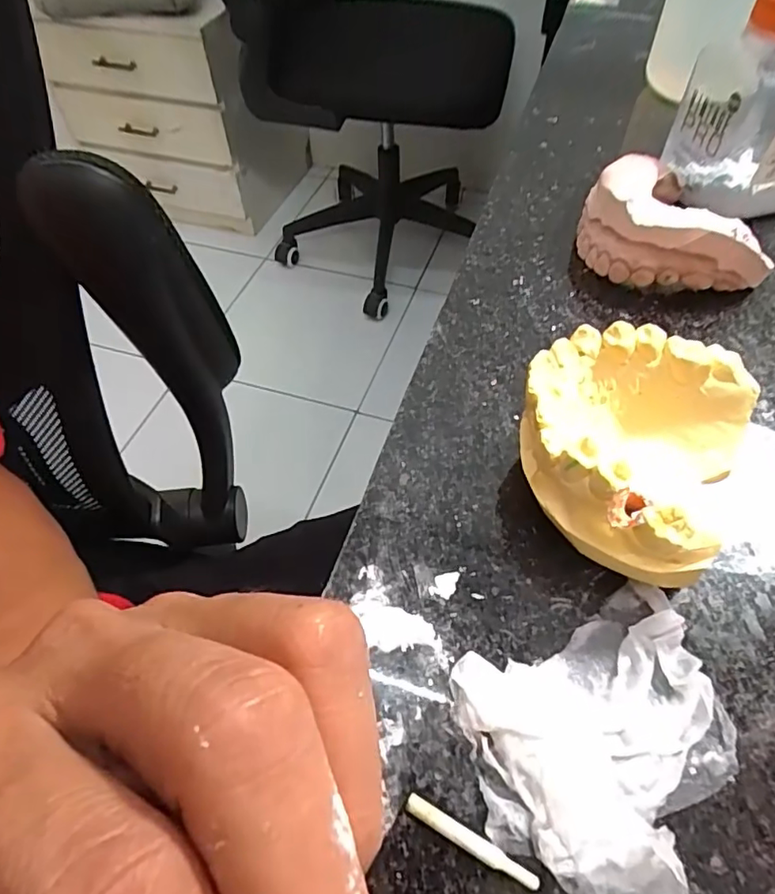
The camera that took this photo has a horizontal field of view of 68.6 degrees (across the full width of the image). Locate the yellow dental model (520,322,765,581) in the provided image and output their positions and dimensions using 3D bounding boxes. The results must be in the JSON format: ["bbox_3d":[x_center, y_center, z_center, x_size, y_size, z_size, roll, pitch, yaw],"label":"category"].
[{"bbox_3d":[0.055,0.001,0.136,0.047,0.031,0.056,25,59,19],"label":"yellow dental model"}]

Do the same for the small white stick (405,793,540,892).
[{"bbox_3d":[0.015,0.072,0.104,0.026,0.004,0.004,24,59,18],"label":"small white stick"}]

